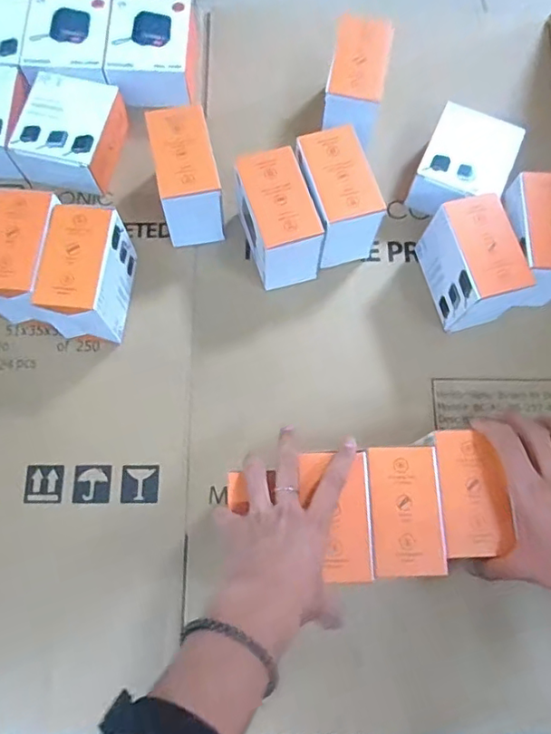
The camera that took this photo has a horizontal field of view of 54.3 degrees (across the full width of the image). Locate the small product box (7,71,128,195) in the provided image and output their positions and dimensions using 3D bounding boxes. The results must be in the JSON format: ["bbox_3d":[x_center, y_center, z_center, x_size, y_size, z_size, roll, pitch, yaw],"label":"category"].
[{"bbox_3d":[-0.242,-0.276,0.637,0.105,0.053,0.121,11,73,2],"label":"small product box"}]

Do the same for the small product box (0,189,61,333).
[{"bbox_3d":[-0.259,-0.106,0.571,0.068,0.105,0.123,6,75,1],"label":"small product box"}]

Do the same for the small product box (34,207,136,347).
[{"bbox_3d":[-0.196,-0.094,0.570,0.067,0.106,0.118,9,73,1],"label":"small product box"}]

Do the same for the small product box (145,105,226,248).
[{"bbox_3d":[-0.097,-0.210,0.605,0.063,0.103,0.115,-10,74,-5],"label":"small product box"}]

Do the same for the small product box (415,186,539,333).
[{"bbox_3d":[0.214,-0.106,0.586,0.067,0.102,0.121,-13,74,-5],"label":"small product box"}]

